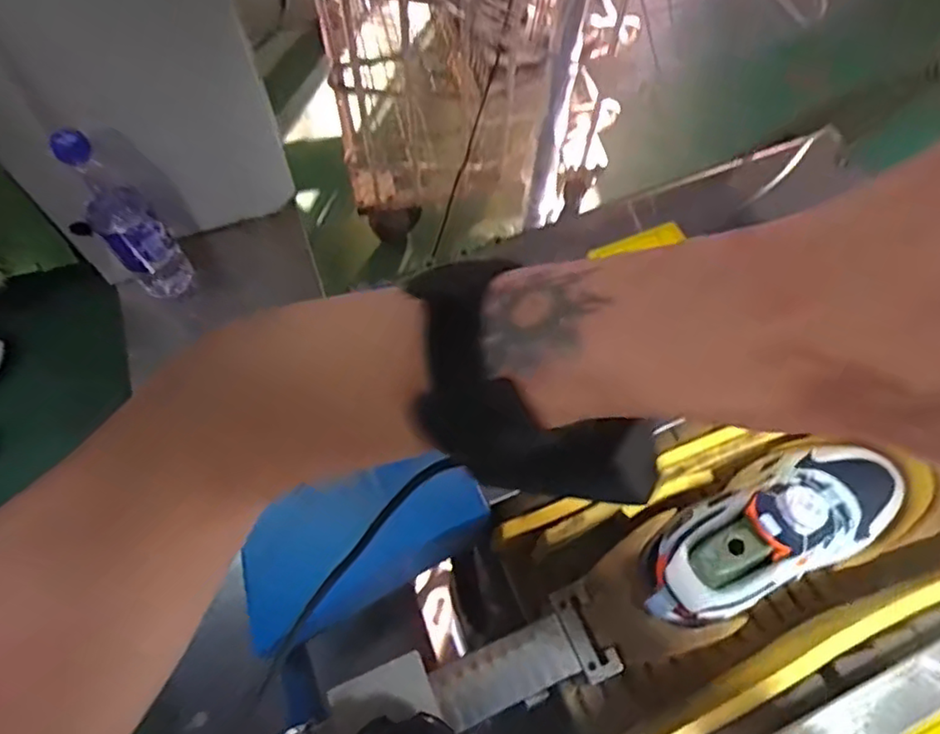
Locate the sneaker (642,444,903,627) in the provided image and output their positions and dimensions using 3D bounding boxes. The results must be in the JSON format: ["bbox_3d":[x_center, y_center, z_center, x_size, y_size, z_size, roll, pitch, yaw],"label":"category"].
[{"bbox_3d":[0.213,0.110,0.433,0.212,0.086,0.074,-18,65,-23],"label":"sneaker"}]

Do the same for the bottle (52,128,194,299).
[{"bbox_3d":[-0.358,-0.153,0.654,0.070,0.218,0.071,-39,71,-17],"label":"bottle"}]

